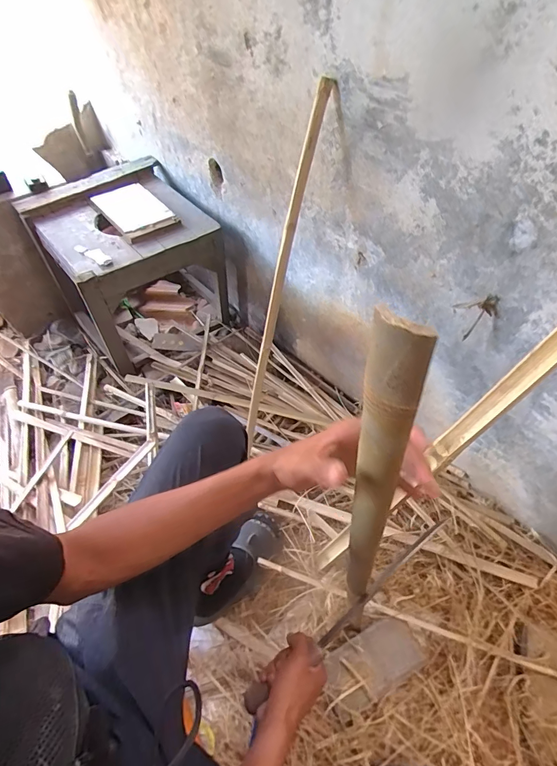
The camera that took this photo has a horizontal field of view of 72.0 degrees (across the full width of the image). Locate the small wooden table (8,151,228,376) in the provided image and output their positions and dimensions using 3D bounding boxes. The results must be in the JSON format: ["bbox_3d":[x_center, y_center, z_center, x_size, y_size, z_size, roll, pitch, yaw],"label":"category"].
[{"bbox_3d":[-0.434,-0.356,1.214,0.455,0.442,0.406,-32,58,-21],"label":"small wooden table"}]

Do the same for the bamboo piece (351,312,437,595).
[{"bbox_3d":[0.083,0.122,0.357,0.033,0.457,0.014,29,57,29],"label":"bamboo piece"}]

